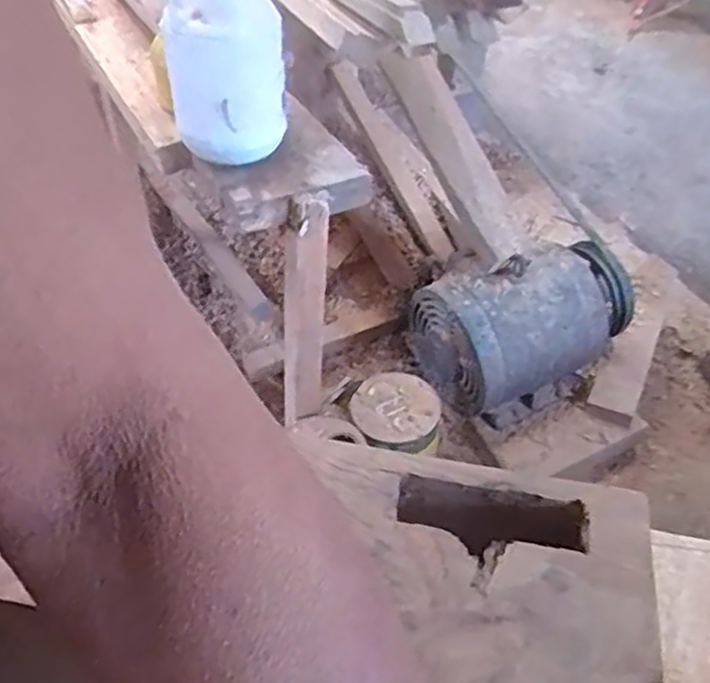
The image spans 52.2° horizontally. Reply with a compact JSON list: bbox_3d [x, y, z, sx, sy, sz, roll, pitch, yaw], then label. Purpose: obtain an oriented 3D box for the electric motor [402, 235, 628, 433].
[{"bbox_3d":[0.338,-0.038,1.410,0.392,0.268,0.246,-15,45,-17],"label":"electric motor"}]

